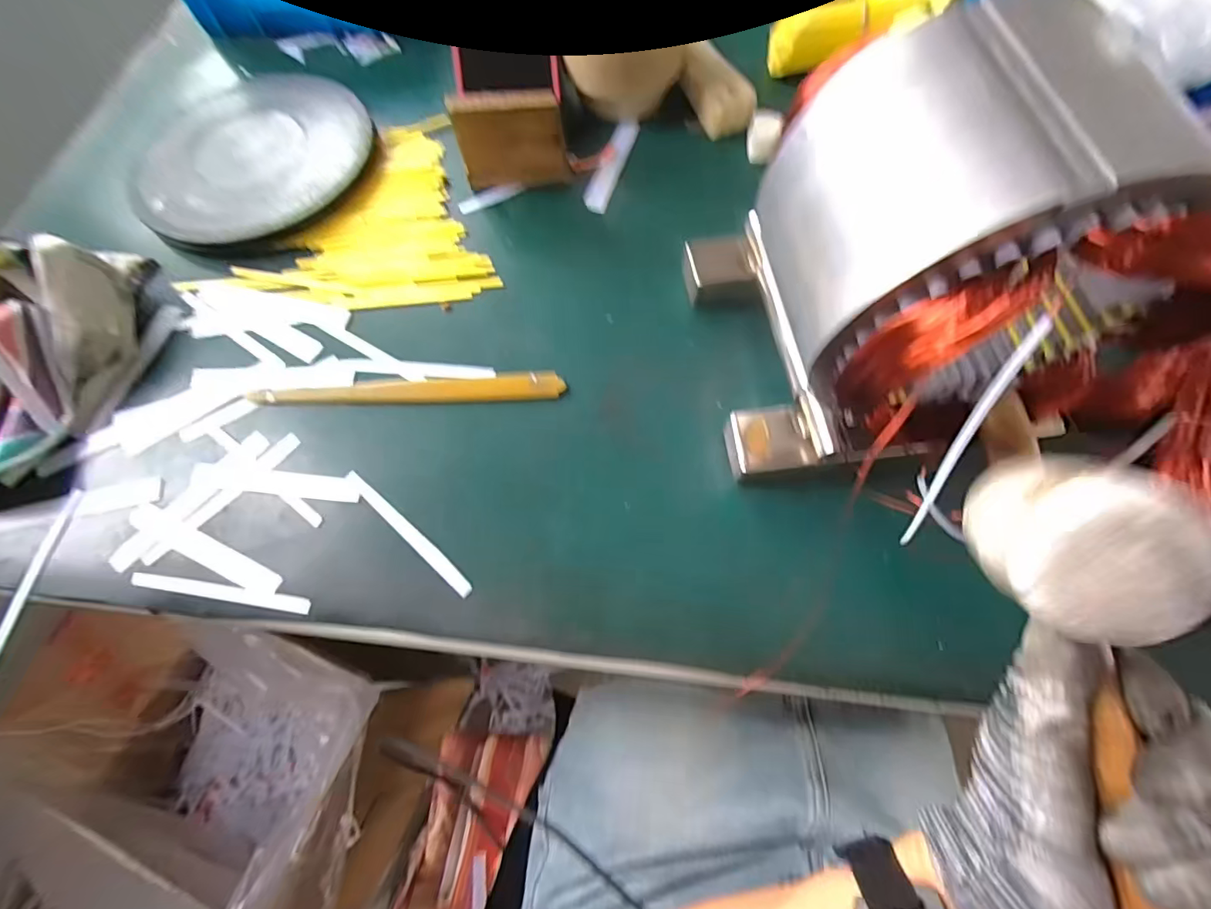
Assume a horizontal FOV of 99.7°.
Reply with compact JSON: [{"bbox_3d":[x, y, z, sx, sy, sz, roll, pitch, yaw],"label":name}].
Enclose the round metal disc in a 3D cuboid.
[{"bbox_3d":[-0.305,-0.259,0.442,0.206,0.025,0.193,0,68,1],"label":"round metal disc"}]

